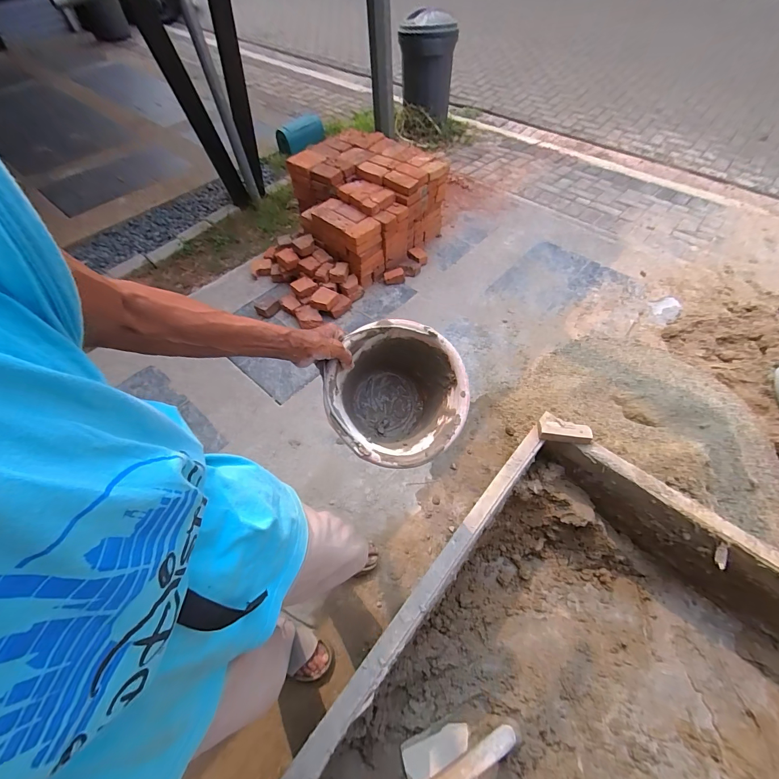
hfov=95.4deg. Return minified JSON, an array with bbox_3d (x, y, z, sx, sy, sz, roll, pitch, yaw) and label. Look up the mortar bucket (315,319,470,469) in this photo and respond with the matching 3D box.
[{"bbox_3d":[0.000,0.021,0.708,0.250,0.220,0.250,2,79,-9],"label":"mortar bucket"}]

